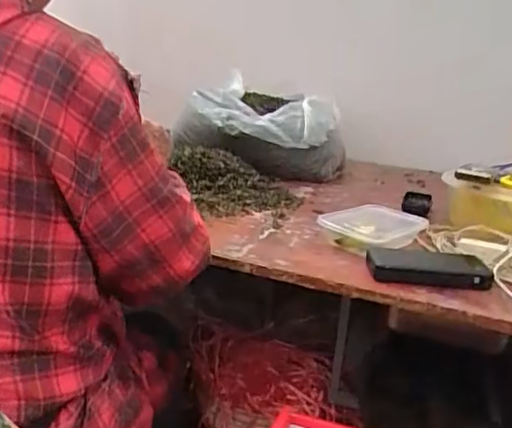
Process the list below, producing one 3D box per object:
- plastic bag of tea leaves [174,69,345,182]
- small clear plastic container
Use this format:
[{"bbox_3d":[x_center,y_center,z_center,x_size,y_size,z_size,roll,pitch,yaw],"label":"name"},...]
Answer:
[{"bbox_3d":[0.013,-0.177,1.251,0.321,0.184,0.259,-7,20,-31],"label":"plastic bag of tea leaves"},{"bbox_3d":[0.179,0.018,0.876,0.119,0.035,0.133,19,23,40],"label":"small clear plastic container"}]

